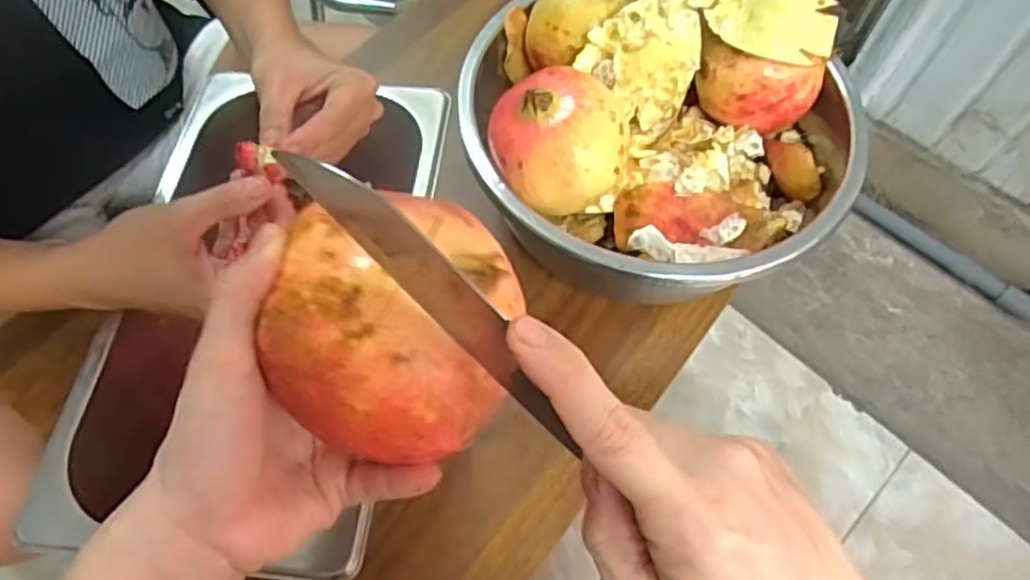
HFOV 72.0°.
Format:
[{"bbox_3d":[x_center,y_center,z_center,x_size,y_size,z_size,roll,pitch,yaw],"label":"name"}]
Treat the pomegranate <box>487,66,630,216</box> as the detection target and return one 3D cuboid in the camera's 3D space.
[{"bbox_3d":[0.025,-0.089,0.456,0.085,0.074,0.078,1,61,-4],"label":"pomegranate"}]

